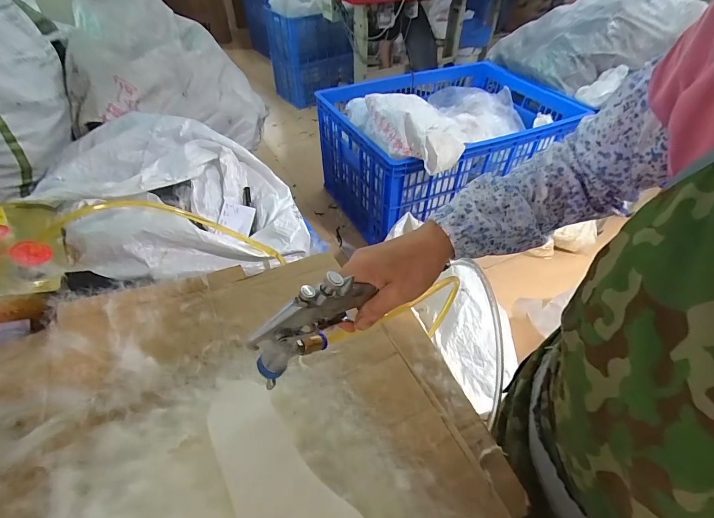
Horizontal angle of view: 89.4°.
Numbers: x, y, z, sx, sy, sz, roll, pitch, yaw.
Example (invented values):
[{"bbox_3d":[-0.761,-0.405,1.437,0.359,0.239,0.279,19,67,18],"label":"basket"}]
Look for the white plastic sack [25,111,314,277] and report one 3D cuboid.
[{"bbox_3d":[-0.345,-0.130,0.720,0.426,0.169,0.383,-15,47,-14],"label":"white plastic sack"}]

